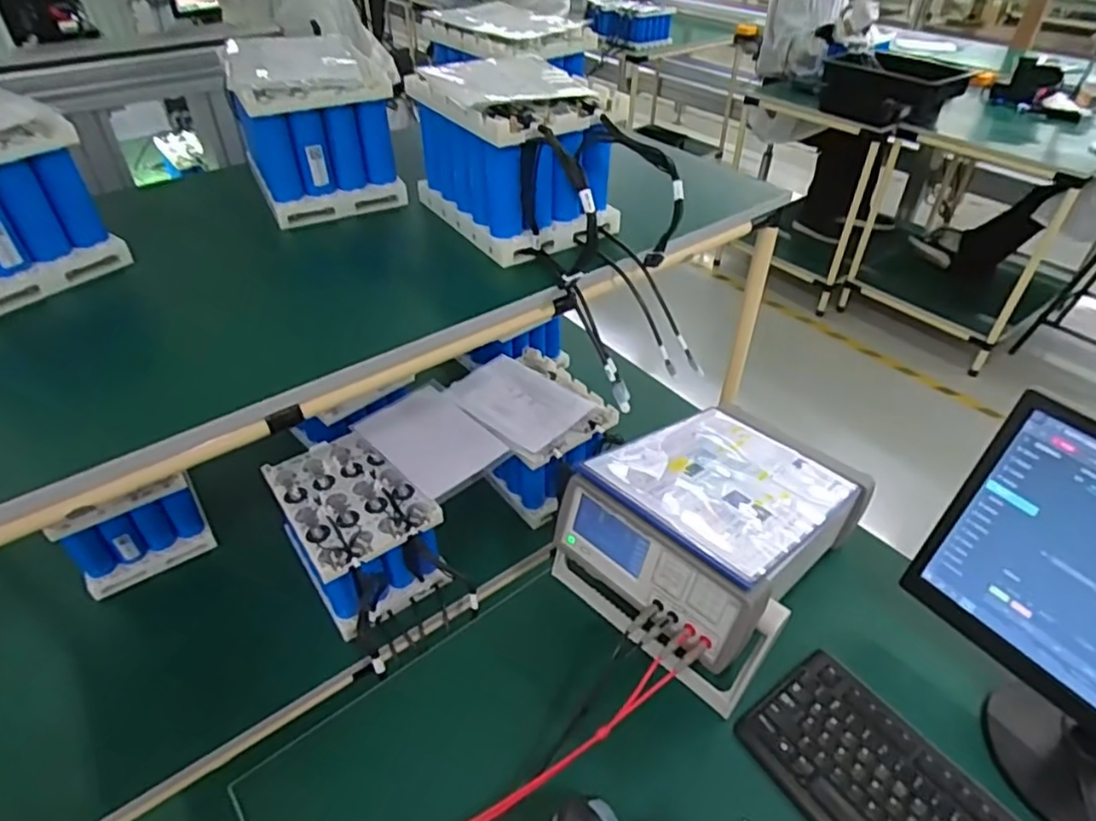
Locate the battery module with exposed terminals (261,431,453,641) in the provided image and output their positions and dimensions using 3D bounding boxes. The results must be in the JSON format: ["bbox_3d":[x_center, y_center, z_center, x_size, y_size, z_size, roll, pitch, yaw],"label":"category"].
[{"bbox_3d":[-0.295,0.184,0.992,0.180,0.175,0.261,-30,49,-30],"label":"battery module with exposed terminals"}]

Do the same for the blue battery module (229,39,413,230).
[{"bbox_3d":[-0.321,-0.387,0.895,0.180,0.171,0.191,-19,45,-21],"label":"blue battery module"}]

